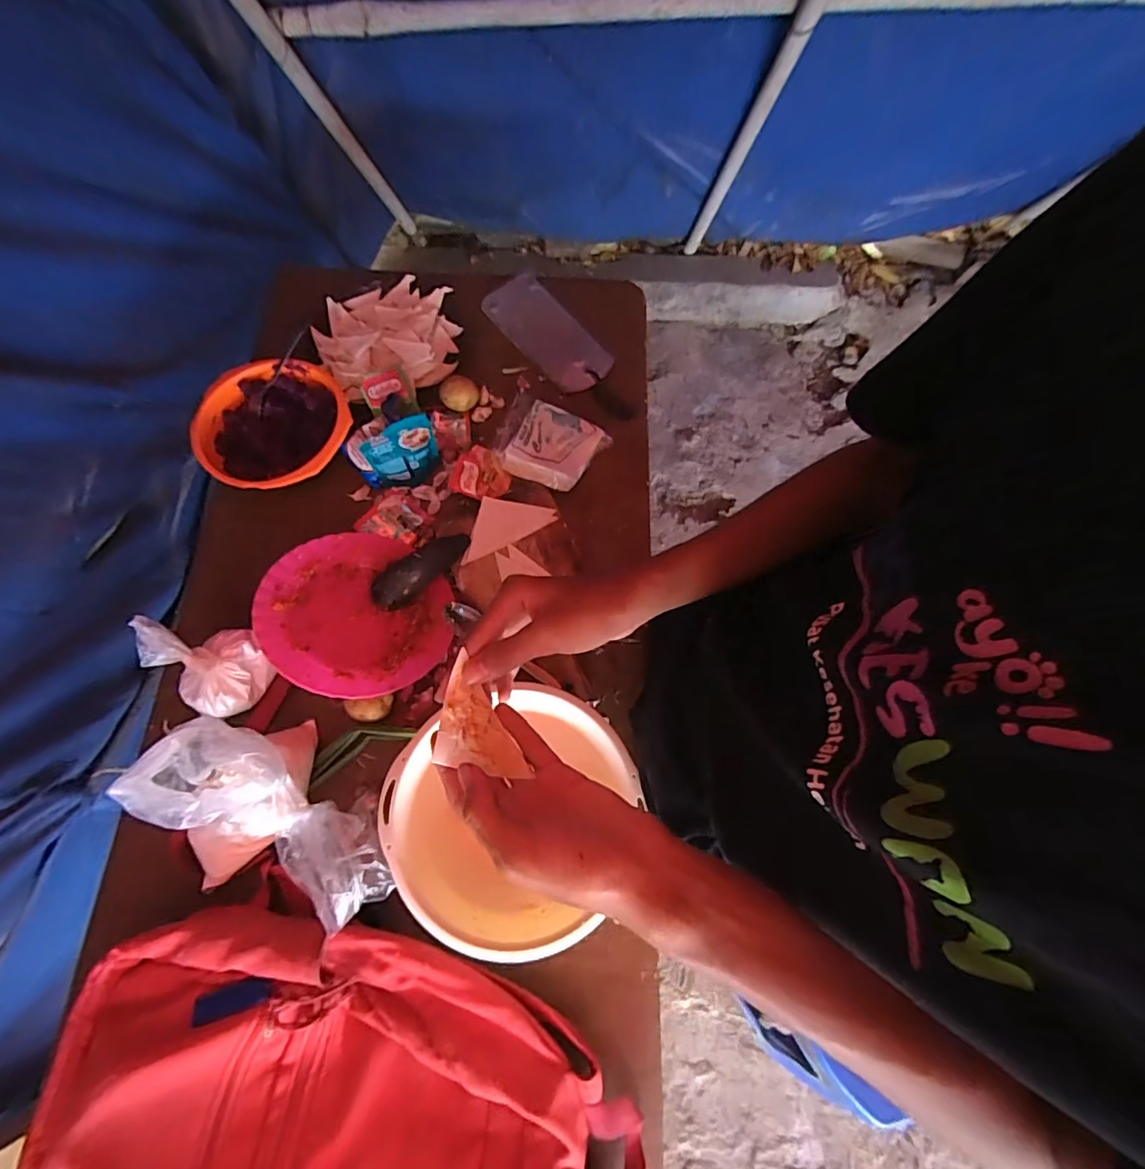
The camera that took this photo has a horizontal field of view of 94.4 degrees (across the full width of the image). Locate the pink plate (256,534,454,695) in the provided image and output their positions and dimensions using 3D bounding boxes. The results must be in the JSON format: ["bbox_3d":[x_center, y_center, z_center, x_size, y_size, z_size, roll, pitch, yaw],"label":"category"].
[{"bbox_3d":[-0.258,0.036,0.643,0.210,0.028,0.210,12,53,-16],"label":"pink plate"}]

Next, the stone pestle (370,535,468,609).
[{"bbox_3d":[-0.189,-0.021,0.670,0.049,0.038,0.137,43,75,13],"label":"stone pestle"}]

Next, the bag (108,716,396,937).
[{"bbox_3d":[-0.296,0.225,0.523,0.263,0.098,0.103,32,71,-6],"label":"bag"}]

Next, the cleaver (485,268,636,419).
[{"bbox_3d":[-0.009,-0.370,0.825,0.108,0.026,0.296,-39,75,-14],"label":"cleaver"}]

